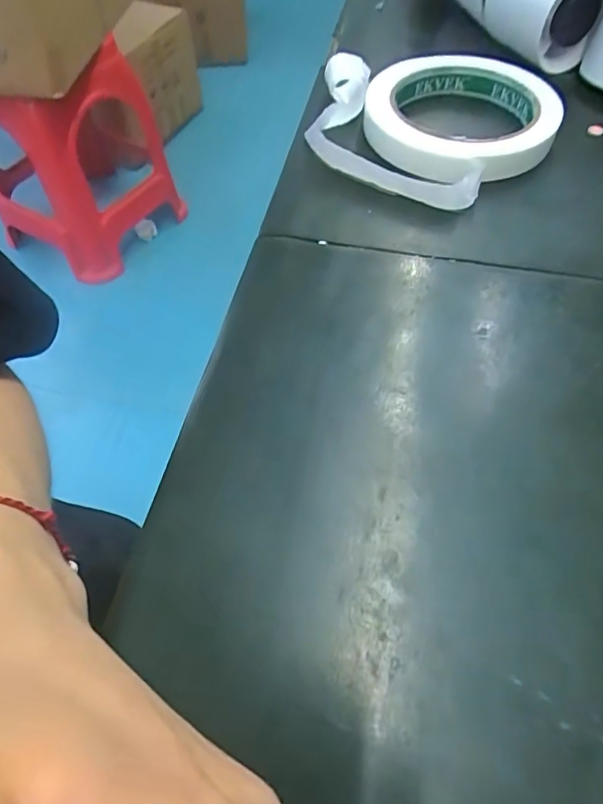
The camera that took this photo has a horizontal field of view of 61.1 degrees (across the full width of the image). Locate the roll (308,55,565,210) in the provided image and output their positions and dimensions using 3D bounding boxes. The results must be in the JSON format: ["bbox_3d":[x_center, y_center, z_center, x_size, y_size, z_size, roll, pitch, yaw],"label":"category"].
[{"bbox_3d":[0.071,-0.155,0.281,0.124,0.025,0.121,-1,58,1],"label":"roll"}]

